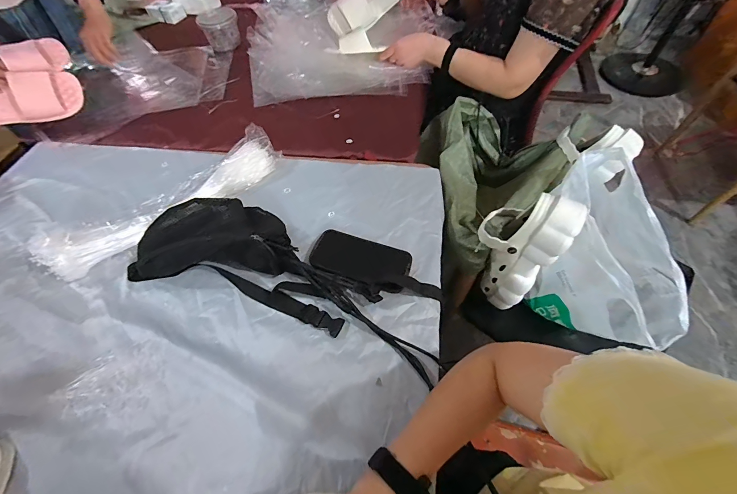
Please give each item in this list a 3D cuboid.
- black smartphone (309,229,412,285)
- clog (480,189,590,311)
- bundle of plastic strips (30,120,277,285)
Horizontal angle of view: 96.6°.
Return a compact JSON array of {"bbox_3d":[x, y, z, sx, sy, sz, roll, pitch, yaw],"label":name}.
[{"bbox_3d":[-0.015,0.021,0.555,0.165,0.016,0.085,17,58,13],"label":"black smartphone"},{"bbox_3d":[0.274,0.000,0.608,0.126,0.236,0.098,35,65,22],"label":"clog"},{"bbox_3d":[-0.356,-0.092,0.612,0.092,0.065,0.448,39,65,24],"label":"bundle of plastic strips"}]

